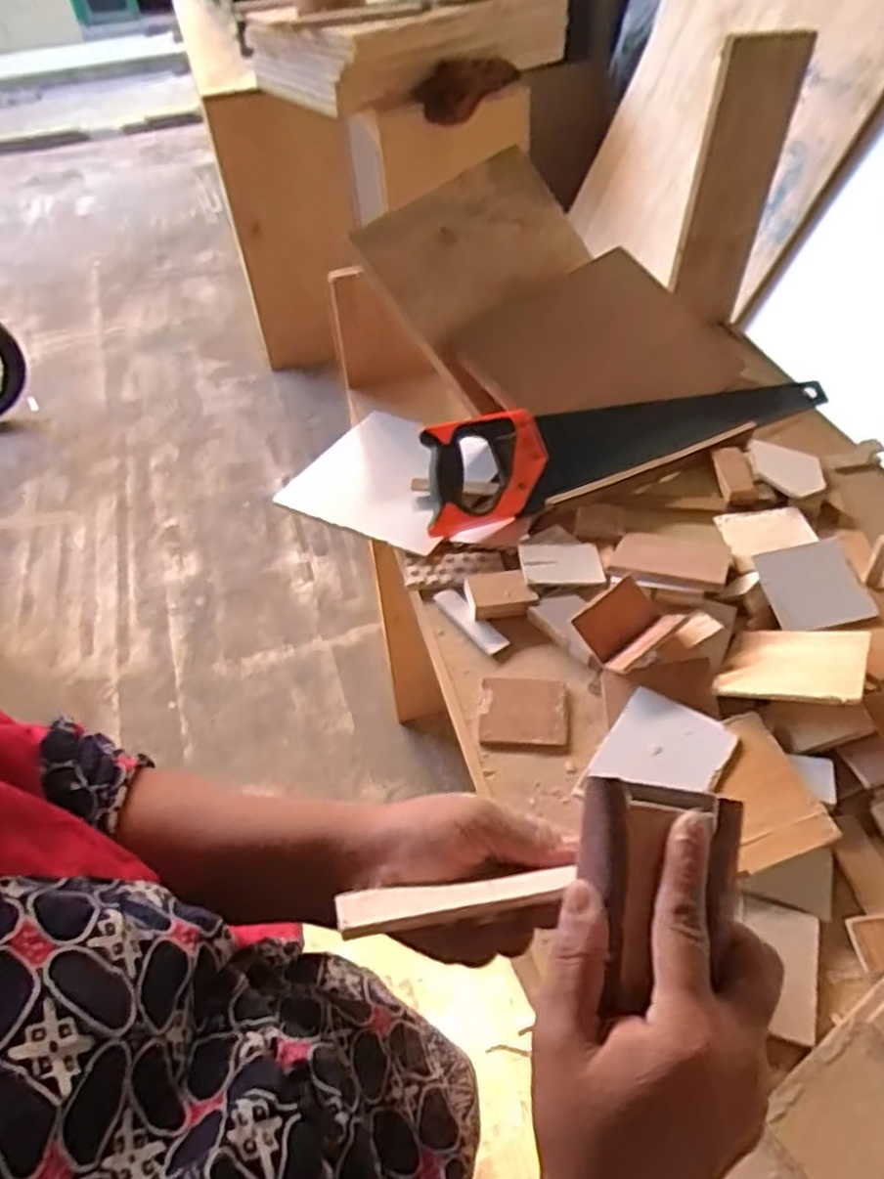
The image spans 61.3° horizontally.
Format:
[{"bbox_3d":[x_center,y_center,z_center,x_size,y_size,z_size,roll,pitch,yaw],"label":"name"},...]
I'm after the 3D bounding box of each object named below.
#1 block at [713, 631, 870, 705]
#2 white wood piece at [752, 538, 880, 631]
[{"bbox_3d":[0.284,0.060,0.605,0.104,0.008,0.101,-3,24,34],"label":"block"},{"bbox_3d":[0.337,-0.003,0.677,0.081,0.004,0.082,-14,65,7],"label":"white wood piece"}]

